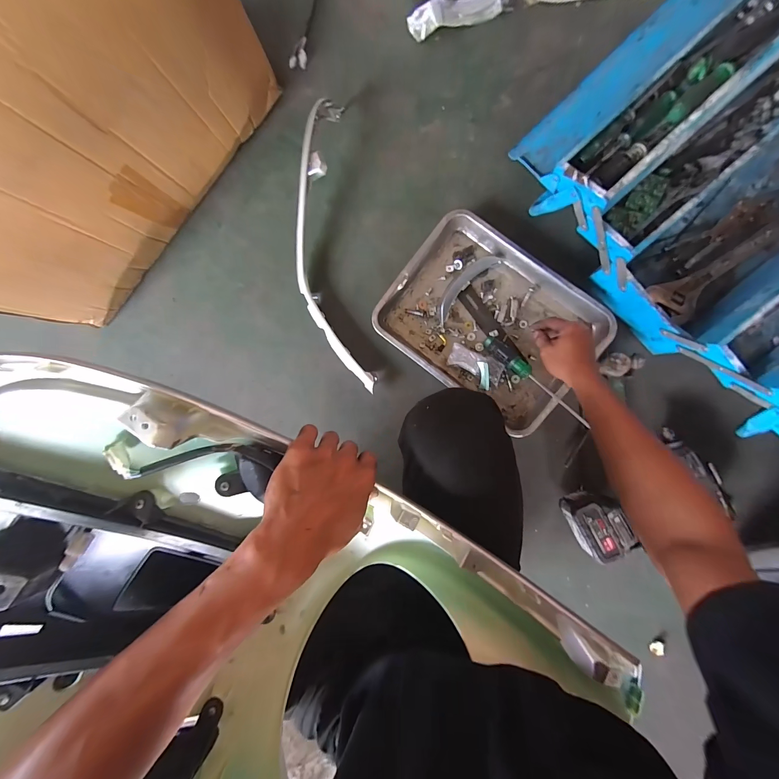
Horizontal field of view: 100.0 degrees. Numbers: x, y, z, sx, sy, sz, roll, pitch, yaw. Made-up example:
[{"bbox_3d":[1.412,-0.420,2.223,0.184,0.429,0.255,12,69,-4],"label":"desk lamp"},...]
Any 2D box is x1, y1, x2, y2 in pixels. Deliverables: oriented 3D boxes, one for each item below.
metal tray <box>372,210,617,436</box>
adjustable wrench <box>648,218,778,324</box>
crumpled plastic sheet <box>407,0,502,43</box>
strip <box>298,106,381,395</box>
[{"bbox_3d":[0.196,-0.133,0.652,0.386,0.043,0.294,38,97,5],"label":"metal tray"},{"bbox_3d":[0.647,-0.244,0.605,0.306,0.013,0.082,-36,87,8],"label":"adjustable wrench"},{"bbox_3d":[0.128,-0.743,0.644,0.176,0.010,0.062,-8,91,8],"label":"crumpled plastic sheet"},{"bbox_3d":[-0.135,-0.279,0.661,0.140,0.085,0.580,-8,91,8],"label":"strip"}]

